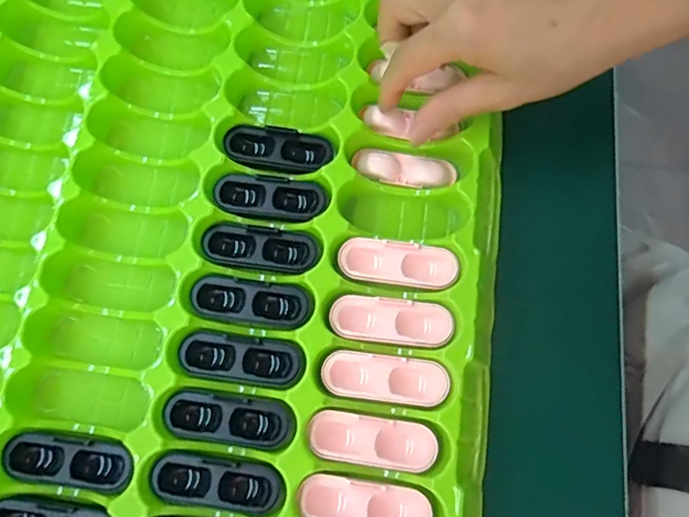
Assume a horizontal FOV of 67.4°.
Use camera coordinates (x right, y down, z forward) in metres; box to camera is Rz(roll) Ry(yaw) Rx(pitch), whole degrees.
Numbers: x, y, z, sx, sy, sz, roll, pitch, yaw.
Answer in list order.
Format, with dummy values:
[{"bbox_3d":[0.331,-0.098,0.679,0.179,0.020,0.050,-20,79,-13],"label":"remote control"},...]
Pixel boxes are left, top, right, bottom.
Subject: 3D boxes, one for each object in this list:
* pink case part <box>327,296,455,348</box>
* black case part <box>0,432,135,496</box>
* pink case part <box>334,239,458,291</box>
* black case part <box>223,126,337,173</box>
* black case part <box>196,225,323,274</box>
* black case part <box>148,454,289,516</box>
[{"bbox_3d":[0.025,0.033,0.278,0.064,0.007,0.024,4,75,1],"label":"pink case part"},{"bbox_3d":[-0.140,0.103,0.262,0.063,0.007,0.024,9,75,2],"label":"black case part"},{"bbox_3d":[0.029,0.003,0.289,0.065,0.016,0.023,8,75,2],"label":"pink case part"},{"bbox_3d":[-0.039,-0.064,0.308,0.064,0.009,0.026,4,75,1],"label":"black case part"},{"bbox_3d":[-0.047,-0.006,0.293,0.065,0.006,0.025,8,75,2],"label":"black case part"},{"bbox_3d":[-0.064,0.114,0.261,0.066,0.007,0.022,10,75,3],"label":"black case part"}]

